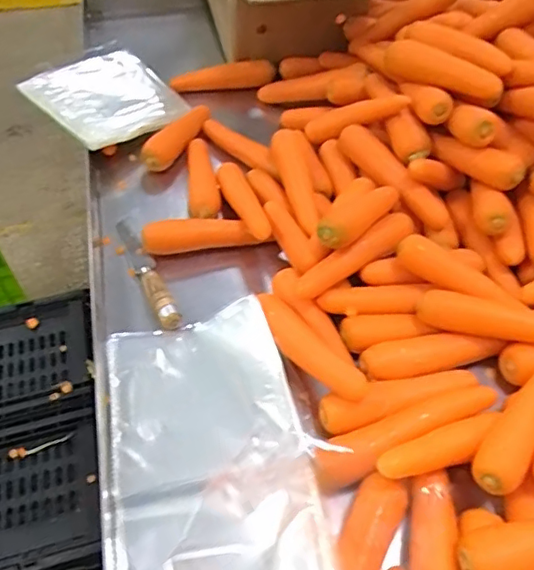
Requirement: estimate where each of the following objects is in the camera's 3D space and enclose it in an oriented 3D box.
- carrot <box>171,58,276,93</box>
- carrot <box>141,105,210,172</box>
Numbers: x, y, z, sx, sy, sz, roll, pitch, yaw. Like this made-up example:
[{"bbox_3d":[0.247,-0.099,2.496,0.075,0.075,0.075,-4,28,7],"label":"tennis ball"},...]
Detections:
[{"bbox_3d":[-0.076,-0.369,0.998,0.185,0.046,0.032,-18,53,-14],"label":"carrot"},{"bbox_3d":[-0.136,-0.231,0.869,0.042,0.039,0.161,20,54,16],"label":"carrot"}]

